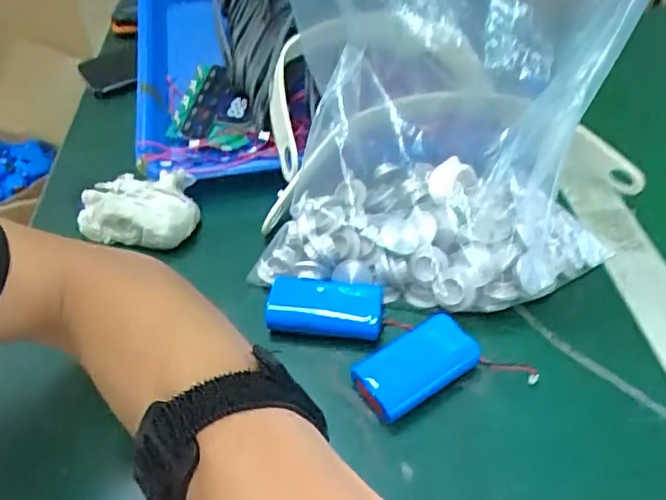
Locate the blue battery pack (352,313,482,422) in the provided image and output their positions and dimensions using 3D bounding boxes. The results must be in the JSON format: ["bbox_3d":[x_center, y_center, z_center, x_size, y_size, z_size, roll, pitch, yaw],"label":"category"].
[{"bbox_3d":[0.046,0.066,0.335,0.069,0.024,0.035,-27,51,-24],"label":"blue battery pack"}]

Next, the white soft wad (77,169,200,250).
[{"bbox_3d":[-0.138,-0.031,0.422,0.082,0.025,0.060,3,45,3],"label":"white soft wad"}]

